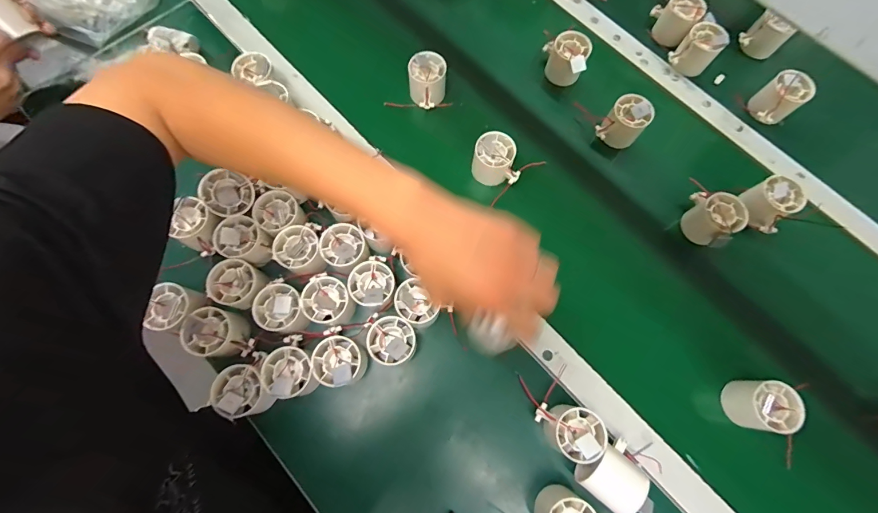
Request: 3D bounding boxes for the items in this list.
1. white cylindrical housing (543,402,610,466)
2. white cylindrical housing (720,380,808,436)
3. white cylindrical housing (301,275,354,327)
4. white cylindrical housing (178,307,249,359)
[{"bbox_3d":[0.150,0.195,0.432,0.052,0.052,0.054,1,74,-2],"label":"white cylindrical housing"},{"bbox_3d":[0.373,0.172,0.448,0.051,0.053,0.057,6,73,0],"label":"white cylindrical housing"},{"bbox_3d":[-0.133,0.057,0.471,0.054,0.047,0.053,1,74,-2],"label":"white cylindrical housing"},{"bbox_3d":[-0.259,0.089,0.450,0.058,0.041,0.054,1,74,-2],"label":"white cylindrical housing"}]

